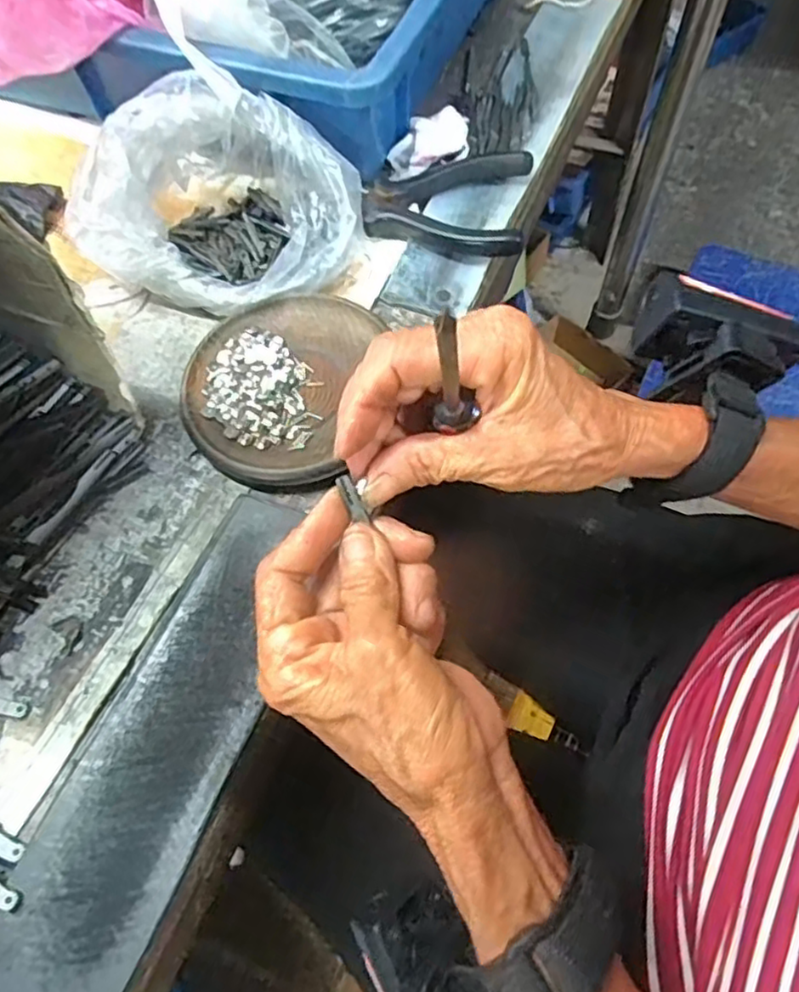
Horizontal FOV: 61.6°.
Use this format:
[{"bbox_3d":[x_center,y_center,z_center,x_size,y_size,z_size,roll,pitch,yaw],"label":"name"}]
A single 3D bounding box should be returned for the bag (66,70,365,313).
[{"bbox_3d":[-0.098,-0.168,0.373,0.141,0.080,0.111,10,63,9],"label":"bag"}]

